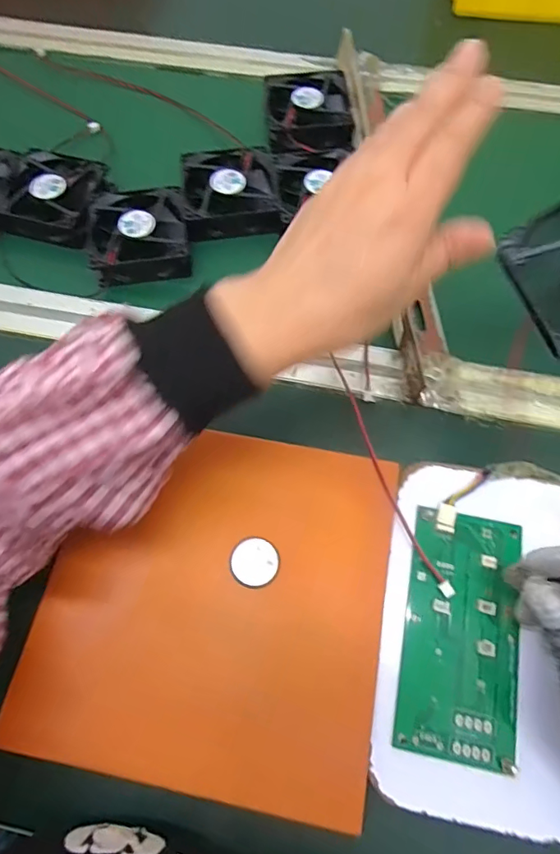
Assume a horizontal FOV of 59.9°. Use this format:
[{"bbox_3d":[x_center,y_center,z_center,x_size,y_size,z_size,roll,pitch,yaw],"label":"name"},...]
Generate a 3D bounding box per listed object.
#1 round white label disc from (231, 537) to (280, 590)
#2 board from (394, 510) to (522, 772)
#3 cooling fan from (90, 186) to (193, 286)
[{"bbox_3d":[-0.015,0.082,0.296,0.029,0.004,0.029,0,66,0],"label":"round white label disc"},{"bbox_3d":[0.107,0.117,0.283,0.065,0.008,0.134,9,70,5],"label":"board"},{"bbox_3d":[-0.118,-0.164,0.411,0.080,0.025,0.086,-7,66,-3],"label":"cooling fan"}]

